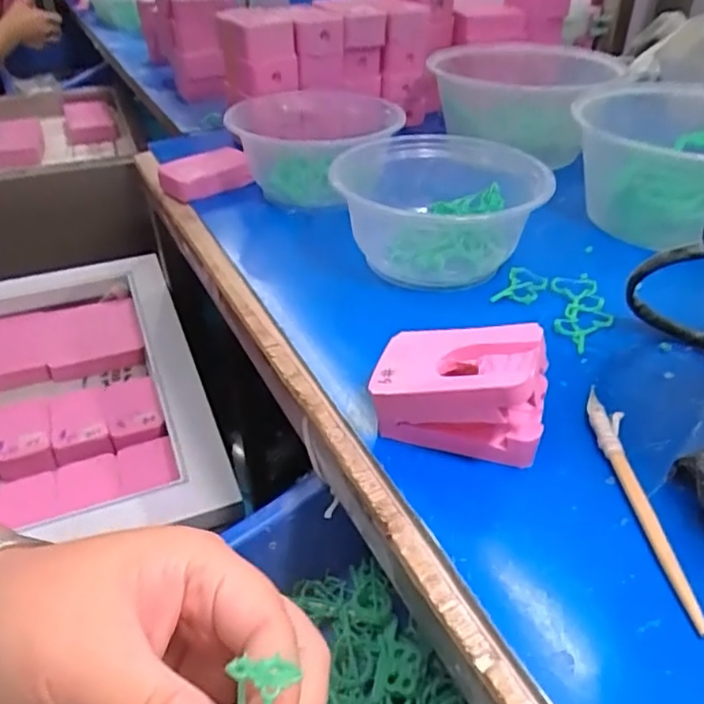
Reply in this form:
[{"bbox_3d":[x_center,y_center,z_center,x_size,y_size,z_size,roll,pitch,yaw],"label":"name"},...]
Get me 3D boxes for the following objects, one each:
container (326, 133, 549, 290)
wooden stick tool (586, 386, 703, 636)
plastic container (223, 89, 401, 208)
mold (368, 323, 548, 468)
[{"bbox_3d":[0.053,-0.092,0.403,0.124,0.062,0.122,0,38,0],"label":"container"},{"bbox_3d":[0.117,0.057,0.257,0.015,0.007,0.119,1,38,2],"label":"wooden stick tool"},{"bbox_3d":[-0.032,-0.164,0.497,0.133,0.058,0.136,1,38,2],"label":"plastic container"},{"bbox_3d":[0.049,0.016,0.277,0.073,0.050,0.044,16,40,19],"label":"mold"}]

